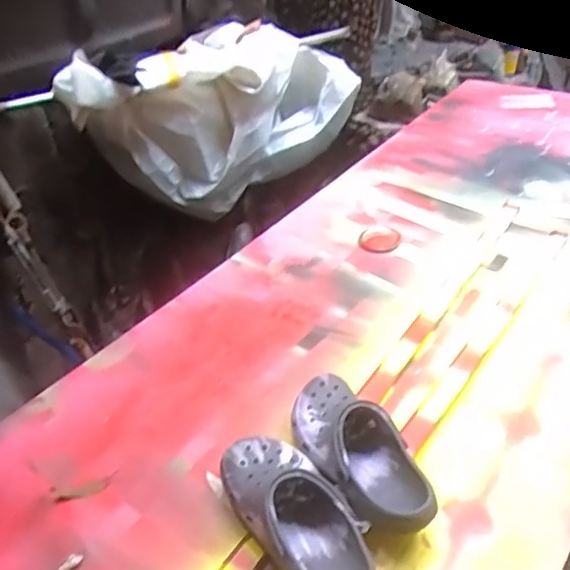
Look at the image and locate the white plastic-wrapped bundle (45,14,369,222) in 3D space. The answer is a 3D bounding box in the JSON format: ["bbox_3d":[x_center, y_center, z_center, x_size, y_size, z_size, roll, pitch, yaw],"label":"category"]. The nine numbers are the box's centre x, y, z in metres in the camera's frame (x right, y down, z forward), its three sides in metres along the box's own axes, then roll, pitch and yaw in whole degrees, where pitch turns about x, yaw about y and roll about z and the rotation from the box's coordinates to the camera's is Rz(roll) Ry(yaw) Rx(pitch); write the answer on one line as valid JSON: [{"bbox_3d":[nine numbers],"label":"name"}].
[{"bbox_3d":[-0.205,-0.479,1.743,0.952,0.518,0.311,-31,43,-34],"label":"white plastic-wrapped bundle"}]

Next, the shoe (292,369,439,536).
[{"bbox_3d":[0.101,0.245,0.826,0.120,0.109,0.274,-19,39,-17],"label":"shoe"}]

